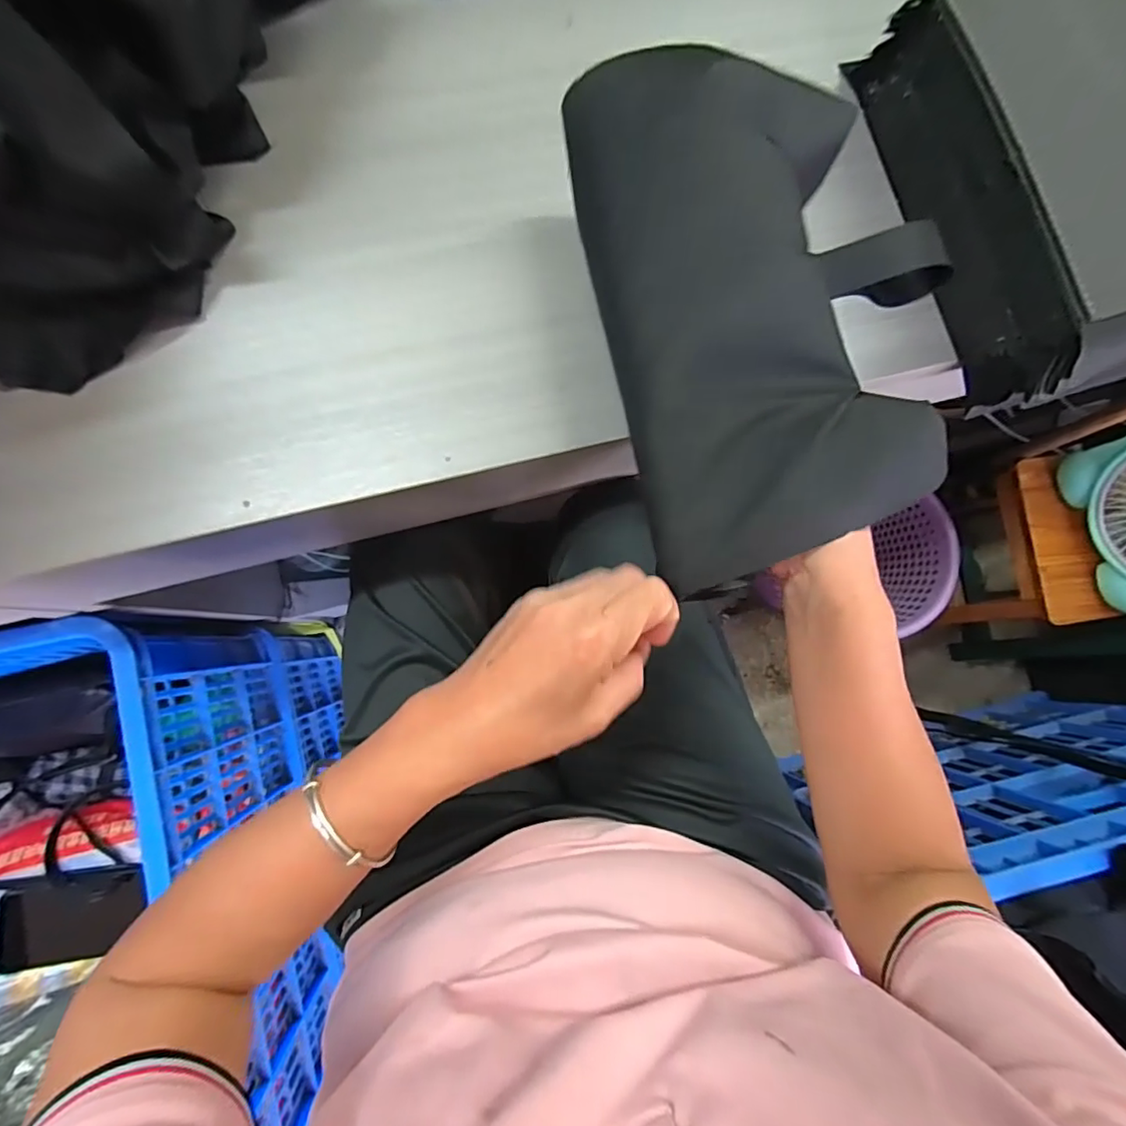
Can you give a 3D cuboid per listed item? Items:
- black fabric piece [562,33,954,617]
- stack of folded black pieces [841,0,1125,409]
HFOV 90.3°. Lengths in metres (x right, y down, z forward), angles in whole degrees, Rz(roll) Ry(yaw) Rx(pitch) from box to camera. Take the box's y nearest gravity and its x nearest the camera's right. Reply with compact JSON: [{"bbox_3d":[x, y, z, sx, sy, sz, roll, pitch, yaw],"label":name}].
[{"bbox_3d":[0.113,-0.138,0.298,0.171,0.053,0.274,-9,84,-7],"label":"black fabric piece"},{"bbox_3d":[0.331,-0.261,0.383,0.151,0.111,0.285,-18,85,-8],"label":"stack of folded black pieces"}]

